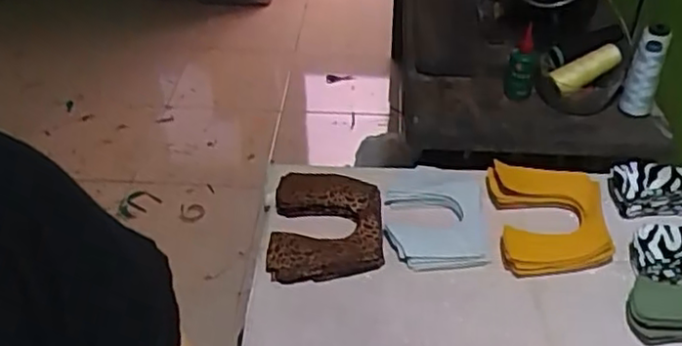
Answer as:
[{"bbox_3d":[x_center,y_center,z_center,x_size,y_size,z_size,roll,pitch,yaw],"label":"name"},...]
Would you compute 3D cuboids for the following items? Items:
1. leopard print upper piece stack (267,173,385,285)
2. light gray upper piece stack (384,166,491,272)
[{"bbox_3d":[-0.017,0.061,0.835,0.130,0.036,0.168,-1,39,0],"label":"leopard print upper piece stack"},{"bbox_3d":[0.115,0.054,0.840,0.115,0.036,0.152,1,39,2],"label":"light gray upper piece stack"}]

